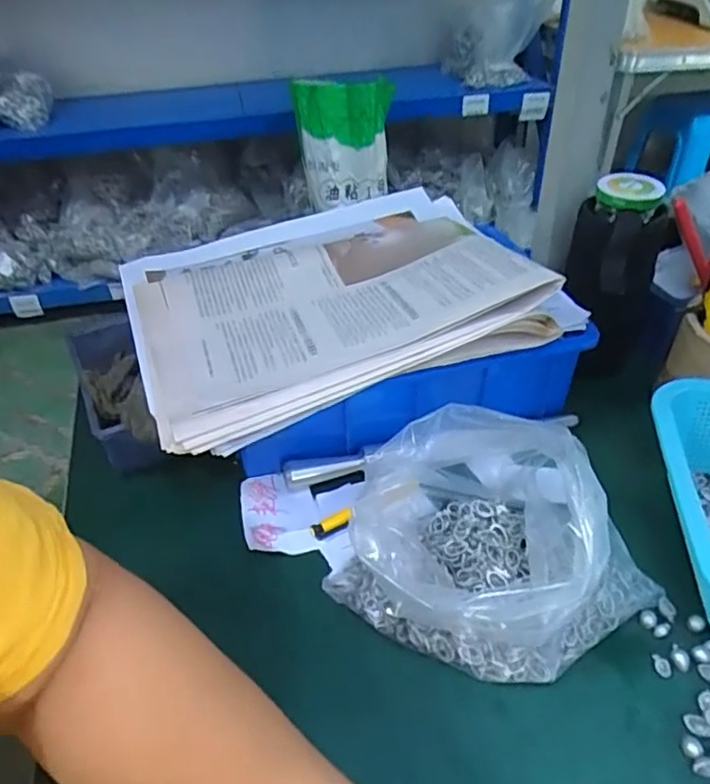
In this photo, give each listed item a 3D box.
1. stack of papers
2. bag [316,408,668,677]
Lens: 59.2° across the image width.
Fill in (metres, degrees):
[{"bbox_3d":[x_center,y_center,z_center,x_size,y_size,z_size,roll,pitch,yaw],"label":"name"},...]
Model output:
[{"bbox_3d":[-0.019,-0.088,0.496,0.310,0.052,0.258,-16,41,-15],"label":"stack of papers"},{"bbox_3d":[0.082,0.089,0.378,0.181,0.091,0.134,22,45,27],"label":"bag"}]

